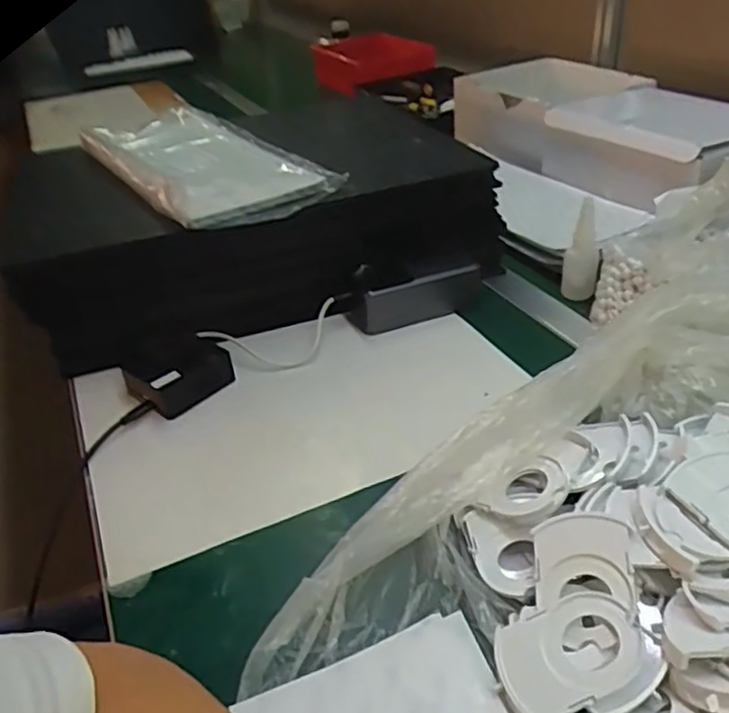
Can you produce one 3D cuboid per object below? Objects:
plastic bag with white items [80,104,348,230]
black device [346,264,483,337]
[{"bbox_3d":[-0.182,-0.217,0.734,0.174,0.033,0.319,-26,41,-27],"label":"plastic bag with white items"},{"bbox_3d":[0.053,-0.068,0.708,0.135,0.054,0.052,-15,37,-14],"label":"black device"}]

